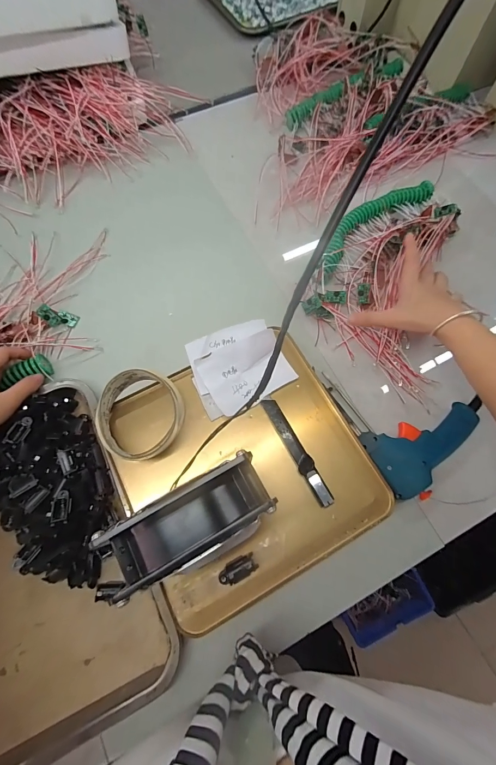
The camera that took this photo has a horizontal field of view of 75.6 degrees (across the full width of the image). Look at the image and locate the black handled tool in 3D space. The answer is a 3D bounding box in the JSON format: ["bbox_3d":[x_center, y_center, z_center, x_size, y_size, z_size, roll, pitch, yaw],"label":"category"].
[{"bbox_3d":[0.051,0.069,0.332,0.017,0.013,0.121,-25,73,-9],"label":"black handled tool"}]

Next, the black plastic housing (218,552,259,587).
[{"bbox_3d":[-0.010,0.172,0.294,0.036,0.014,0.017,-21,72,-7],"label":"black plastic housing"}]

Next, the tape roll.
[{"bbox_3d":[-0.109,0.030,0.328,0.081,0.039,0.081,-3,71,-1],"label":"tape roll"}]

